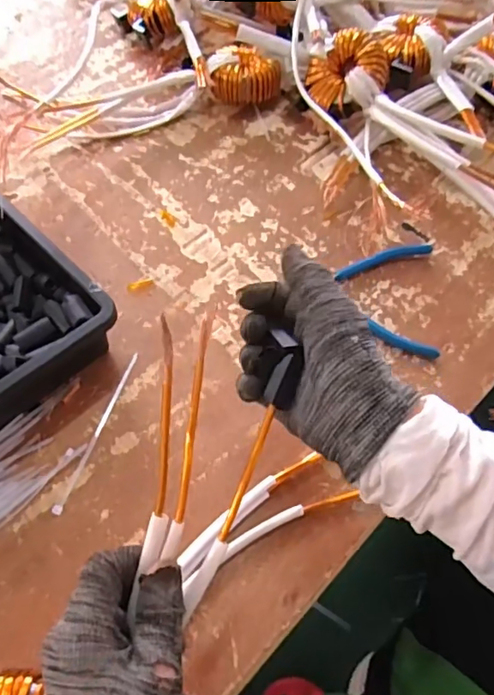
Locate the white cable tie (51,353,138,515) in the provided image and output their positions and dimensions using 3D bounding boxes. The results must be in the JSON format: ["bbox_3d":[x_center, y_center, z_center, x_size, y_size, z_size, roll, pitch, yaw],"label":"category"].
[{"bbox_3d":[-0.122,0.065,0.438,0.006,0.004,0.147,16,60,8],"label":"white cable tie"}]

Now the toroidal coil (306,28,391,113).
[{"bbox_3d":[0.115,-0.313,0.608,0.087,0.044,0.069,-25,83,22],"label":"toroidal coil"}]

